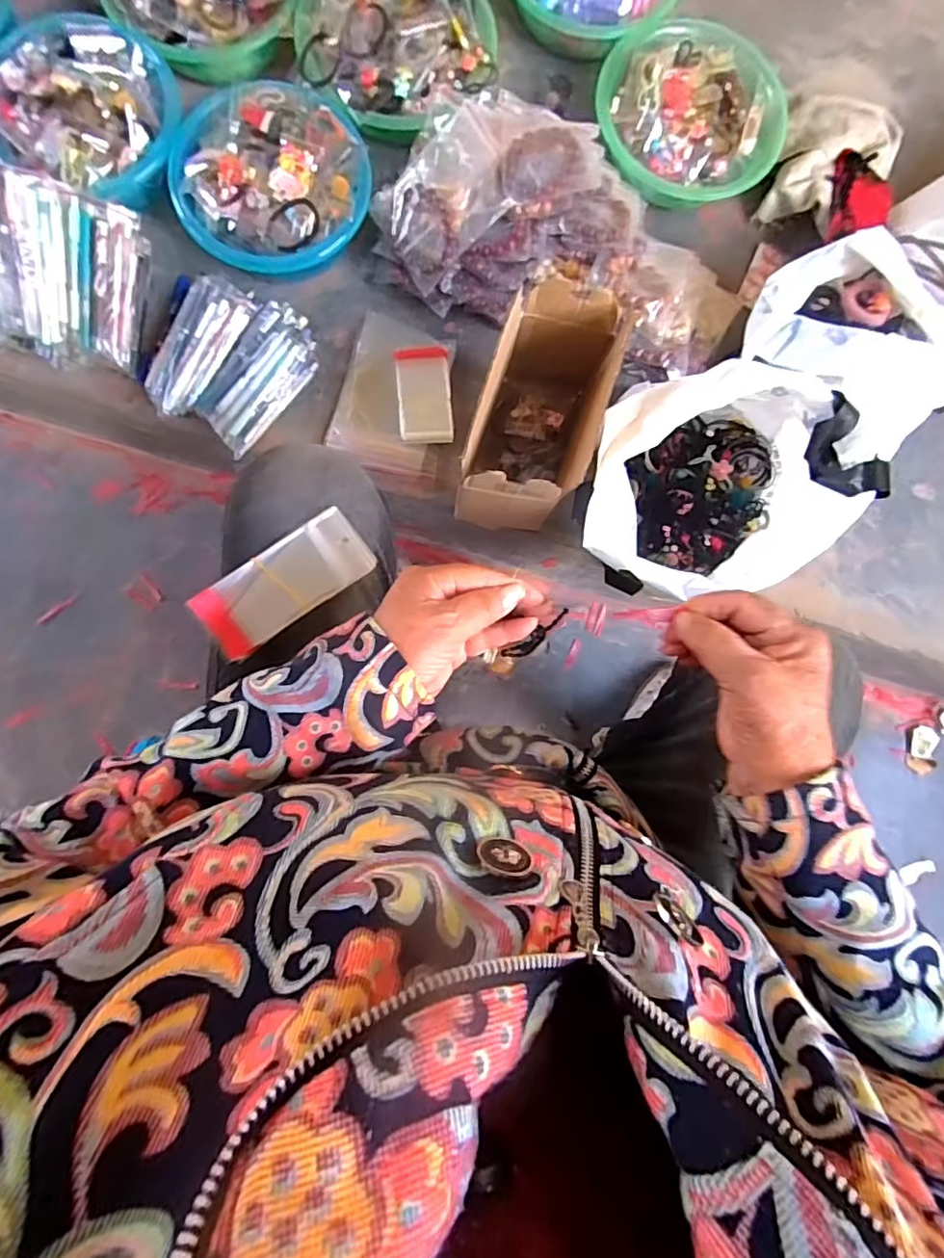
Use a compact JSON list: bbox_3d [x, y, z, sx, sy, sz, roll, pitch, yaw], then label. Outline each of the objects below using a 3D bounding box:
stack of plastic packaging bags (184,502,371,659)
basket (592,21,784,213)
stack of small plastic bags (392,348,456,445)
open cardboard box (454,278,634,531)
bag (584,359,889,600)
[{"bbox_3d":[-0.133,-0.032,0.393,0.123,0.012,0.052,-36,107,-8],"label":"stack of plastic packaging bags"},{"bbox_3d":[0.279,-0.659,0.716,0.234,0.079,0.217,0,85,-4],"label":"basket"},{"bbox_3d":[-0.060,-0.292,0.687,0.065,0.006,0.117,-5,85,-4],"label":"stack of small plastic bags"},{"bbox_3d":[0.070,-0.230,0.610,0.114,0.170,0.223,18,84,-2],"label":"open cardboard box"},{"bbox_3d":[0.254,-0.155,0.602,0.268,0.179,0.244,2,85,-3],"label":"bag"}]

